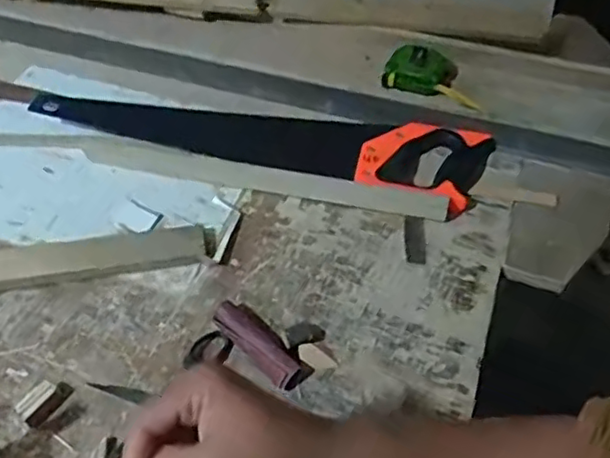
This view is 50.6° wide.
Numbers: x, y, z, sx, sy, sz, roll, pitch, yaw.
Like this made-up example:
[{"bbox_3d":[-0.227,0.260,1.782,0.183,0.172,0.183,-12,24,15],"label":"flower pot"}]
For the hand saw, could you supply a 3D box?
[{"bbox_3d":[-0.055,-0.114,0.762,0.527,0.025,0.110,12,52,10],"label":"hand saw"}]

